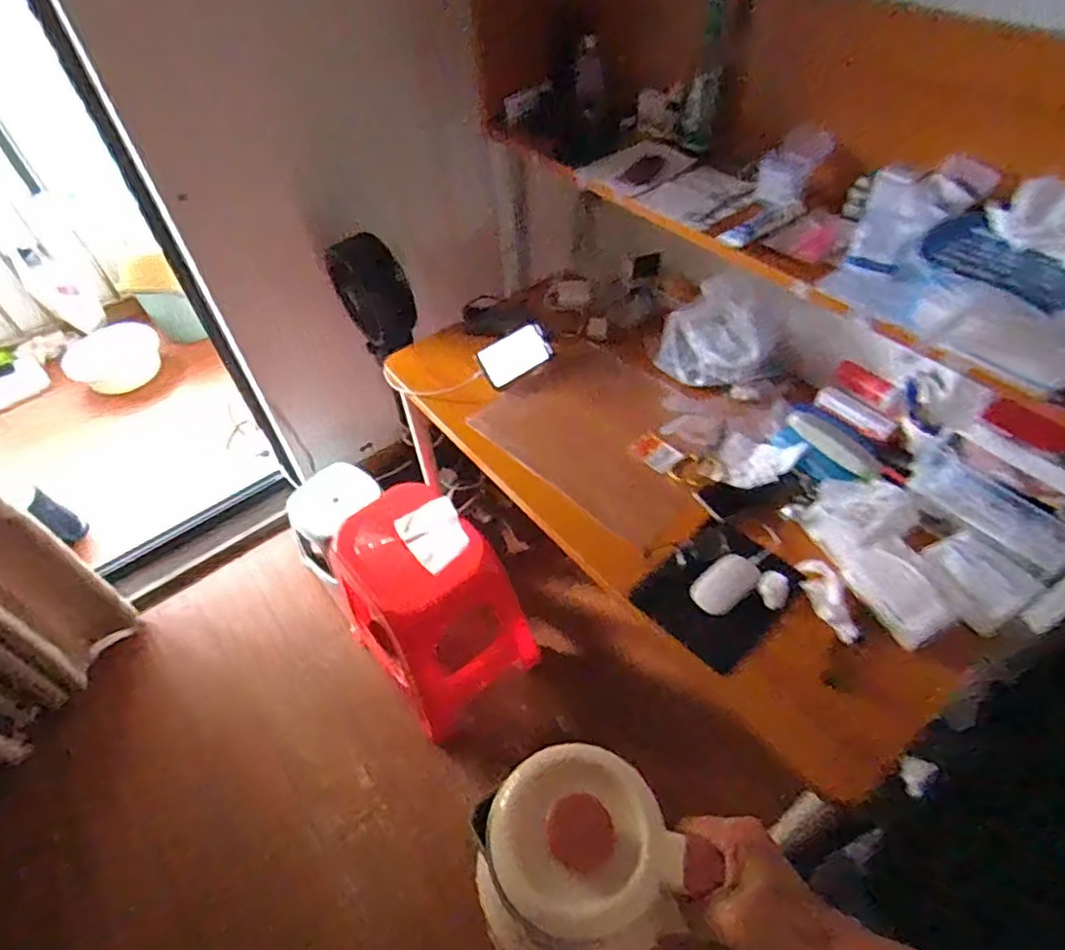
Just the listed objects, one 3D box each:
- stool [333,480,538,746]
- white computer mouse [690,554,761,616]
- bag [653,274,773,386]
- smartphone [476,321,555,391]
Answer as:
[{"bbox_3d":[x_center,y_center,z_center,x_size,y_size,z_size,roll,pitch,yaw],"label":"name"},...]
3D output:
[{"bbox_3d":[-0.220,0.311,1.450,0.333,0.461,0.358,-34,56,-23],"label":"stool"},{"bbox_3d":[0.288,0.160,0.928,0.102,0.021,0.067,-29,55,-20],"label":"white computer mouse"},{"bbox_3d":[0.330,-0.259,1.149,0.209,0.185,0.084,34,59,27],"label":"bag"},{"bbox_3d":[-0.034,-0.243,1.265,0.153,0.015,0.091,-33,88,-13],"label":"smartphone"}]

